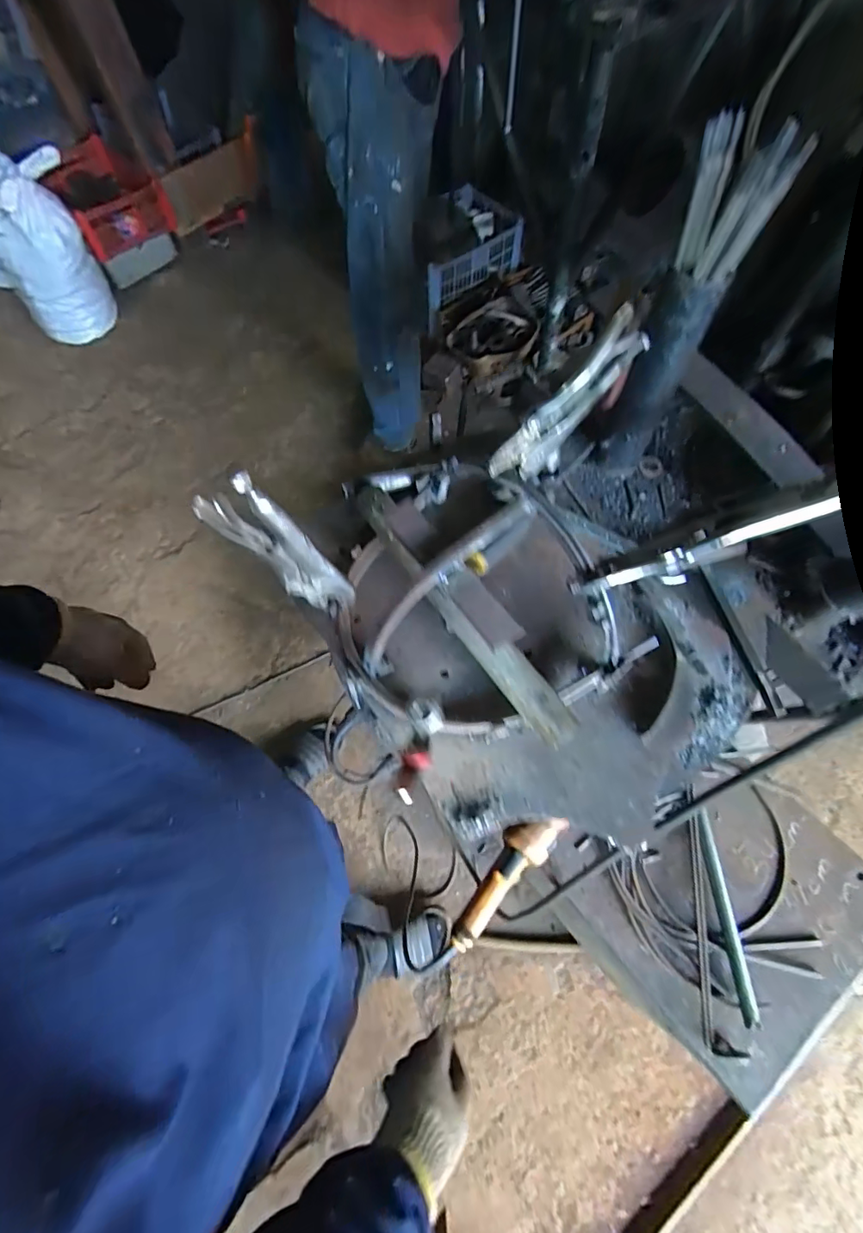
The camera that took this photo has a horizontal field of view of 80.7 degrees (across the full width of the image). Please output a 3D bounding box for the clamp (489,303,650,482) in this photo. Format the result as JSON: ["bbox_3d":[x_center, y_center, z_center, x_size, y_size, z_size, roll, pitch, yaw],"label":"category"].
[{"bbox_3d":[0.117,-0.171,0.413,0.033,0.049,0.177,40,85,15],"label":"clamp"}]

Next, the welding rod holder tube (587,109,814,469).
[{"bbox_3d":[0.210,-0.250,0.461,0.064,0.276,0.078,25,68,13],"label":"welding rod holder tube"}]

